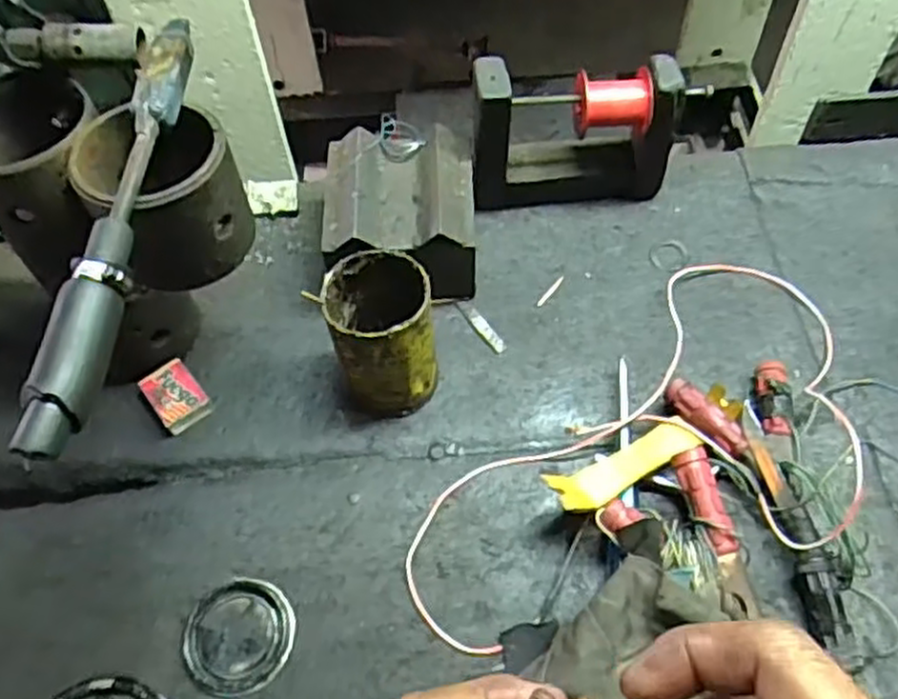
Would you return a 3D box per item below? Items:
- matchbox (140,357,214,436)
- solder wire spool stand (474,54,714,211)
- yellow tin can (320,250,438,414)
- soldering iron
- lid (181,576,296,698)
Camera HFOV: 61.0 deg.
[{"bbox_3d":[-0.214,0.036,0.598,0.037,0.014,0.052,-36,63,-19],"label":"matchbox"},{"bbox_3d":[0.111,-0.178,0.641,0.184,0.142,0.051,-3,58,1],"label":"solder wire spool stand"},{"bbox_3d":[-0.047,-0.013,0.565,0.073,0.110,0.087,-11,59,-4],"label":"yellow tin can"},{"bbox_3d":[-0.170,-0.074,0.400,0.028,0.026,0.271,3,58,4],"label":"soldering iron"},{"bbox_3d":[-0.144,0.194,0.516,0.073,0.004,0.072,-1,58,2],"label":"lid"}]

